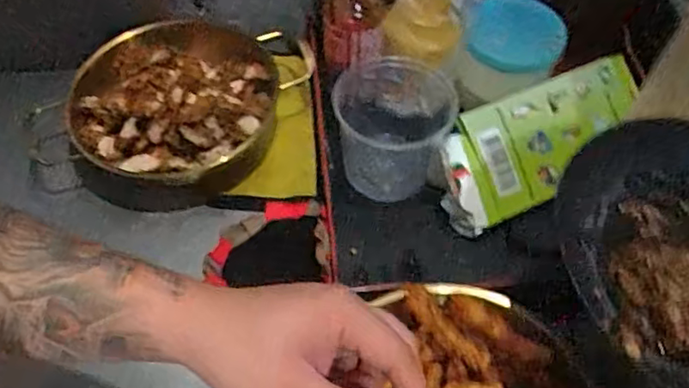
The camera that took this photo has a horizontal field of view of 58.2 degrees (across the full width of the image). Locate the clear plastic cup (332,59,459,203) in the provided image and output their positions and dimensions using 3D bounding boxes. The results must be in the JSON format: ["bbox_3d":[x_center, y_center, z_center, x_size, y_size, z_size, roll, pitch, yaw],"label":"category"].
[{"bbox_3d":[0.048,-0.066,0.634,0.123,0.099,0.106,6,54,5],"label":"clear plastic cup"}]

